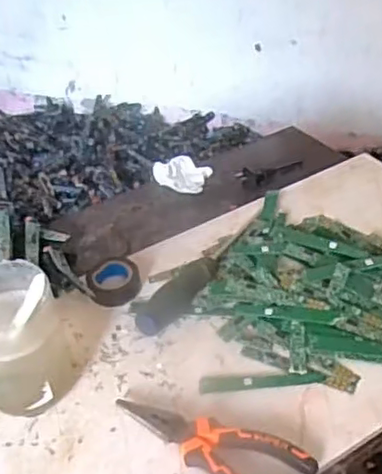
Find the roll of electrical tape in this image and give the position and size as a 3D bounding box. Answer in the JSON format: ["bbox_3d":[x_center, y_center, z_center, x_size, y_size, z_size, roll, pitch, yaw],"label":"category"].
[{"bbox_3d":[-0.075,0.044,0.599,0.052,0.026,0.044,-10,38,-6],"label":"roll of electrical tape"}]

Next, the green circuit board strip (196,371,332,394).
[{"bbox_3d":[0.059,0.120,0.508,0.104,0.005,0.013,-3,38,1],"label":"green circuit board strip"}]

